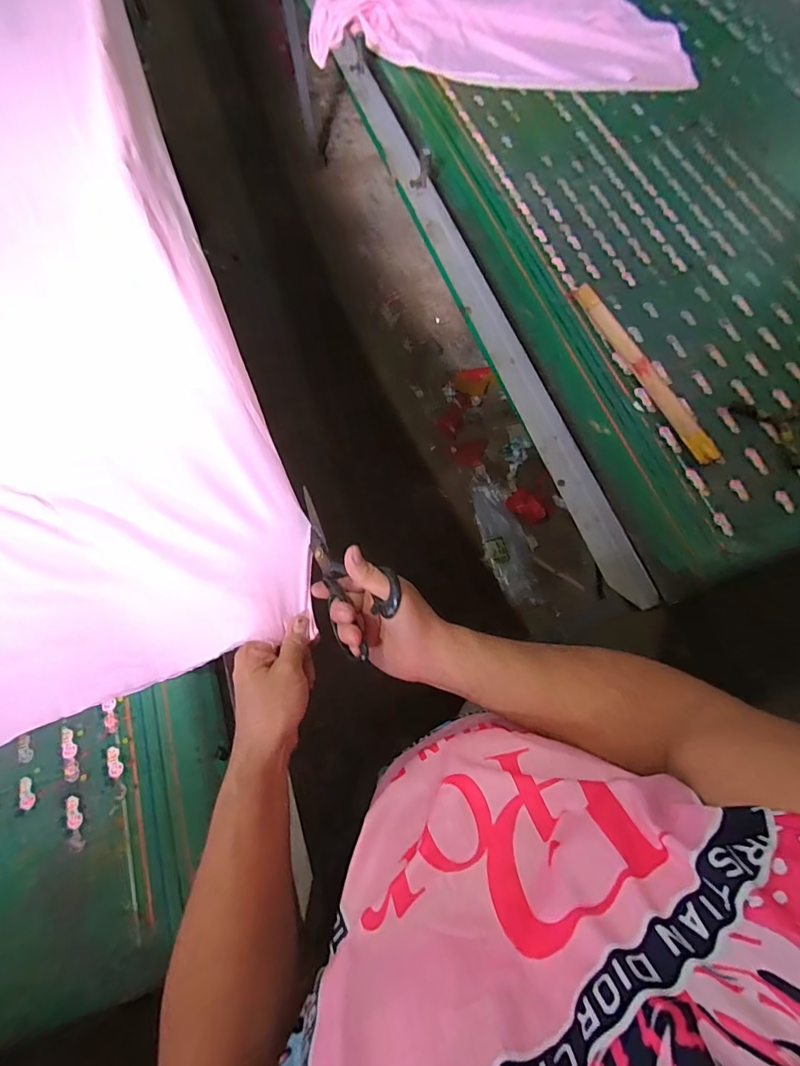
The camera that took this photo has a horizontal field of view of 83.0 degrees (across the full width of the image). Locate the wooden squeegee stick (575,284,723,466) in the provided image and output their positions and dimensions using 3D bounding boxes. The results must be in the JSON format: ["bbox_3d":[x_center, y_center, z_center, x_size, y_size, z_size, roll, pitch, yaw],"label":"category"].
[{"bbox_3d":[0.393,-0.268,0.733,0.034,0.013,0.370,-22,73,-7],"label":"wooden squeegee stick"}]

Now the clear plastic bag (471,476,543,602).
[{"bbox_3d":[0.367,0.020,1.587,0.153,0.019,0.470,-11,65,-1],"label":"clear plastic bag"}]

